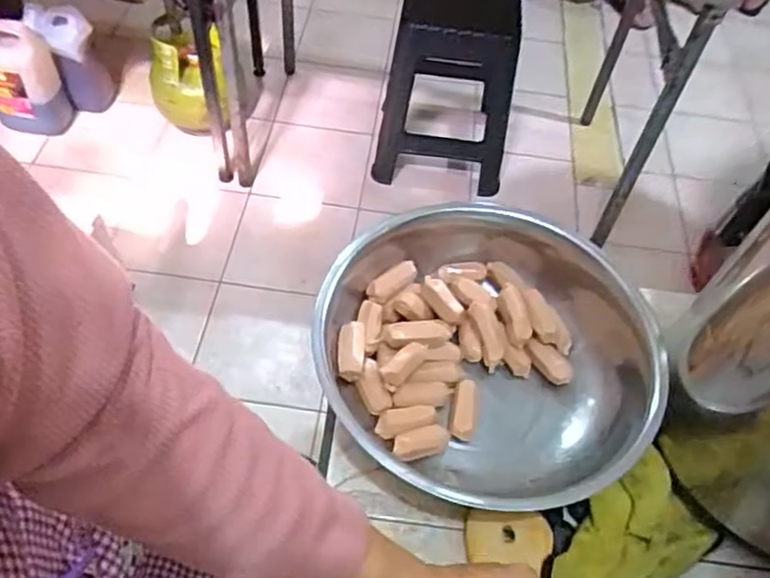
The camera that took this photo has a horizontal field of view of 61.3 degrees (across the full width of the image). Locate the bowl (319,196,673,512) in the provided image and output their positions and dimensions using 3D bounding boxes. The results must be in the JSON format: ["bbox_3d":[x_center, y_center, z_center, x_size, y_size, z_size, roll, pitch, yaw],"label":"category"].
[{"bbox_3d":[0.079,0.050,0.532,0.267,0.087,0.263,2,55,-3],"label":"bowl"}]

